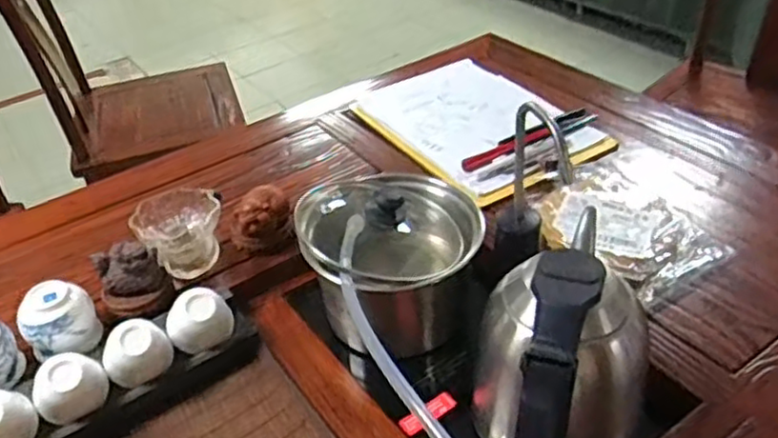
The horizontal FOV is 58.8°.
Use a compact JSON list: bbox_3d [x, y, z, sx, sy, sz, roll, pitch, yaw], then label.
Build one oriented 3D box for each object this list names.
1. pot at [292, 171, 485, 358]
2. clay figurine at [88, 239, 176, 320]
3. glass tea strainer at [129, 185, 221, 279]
[{"bbox_3d":[0.006,0.044,0.710,0.173,0.169,0.162,-4,37,3],"label":"pot"},{"bbox_3d":[-0.261,0.061,0.700,0.065,0.066,0.051,-13,38,-9],"label":"clay figurine"},{"bbox_3d":[-0.229,0.012,0.757,0.087,0.066,0.089,-4,37,3],"label":"glass tea strainer"}]

